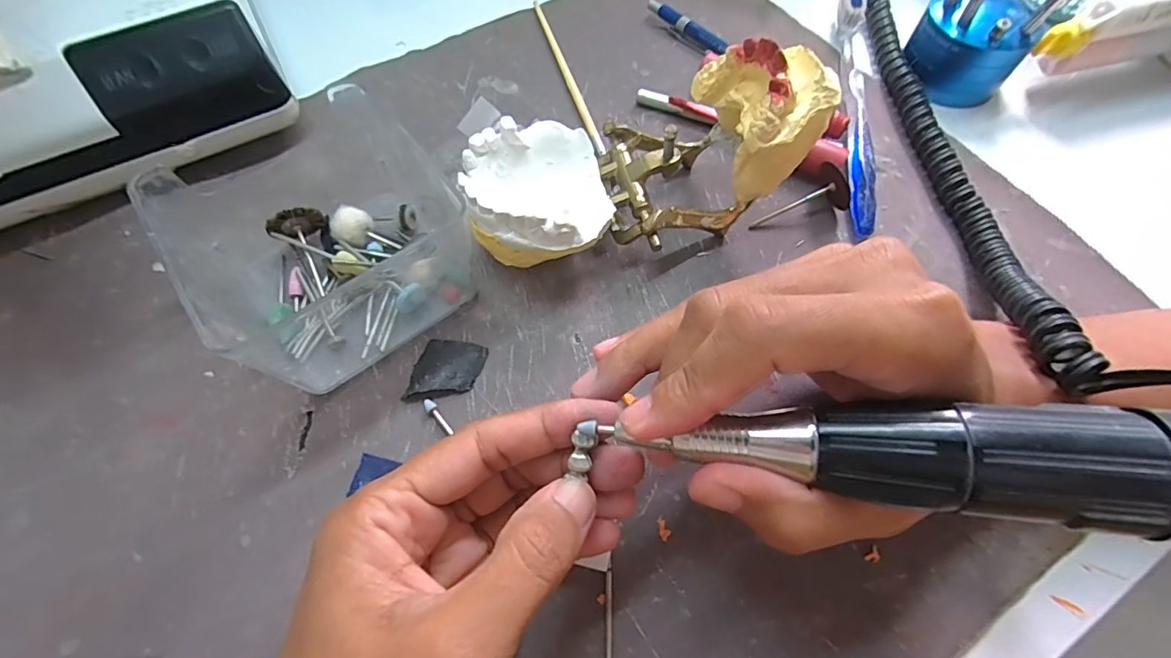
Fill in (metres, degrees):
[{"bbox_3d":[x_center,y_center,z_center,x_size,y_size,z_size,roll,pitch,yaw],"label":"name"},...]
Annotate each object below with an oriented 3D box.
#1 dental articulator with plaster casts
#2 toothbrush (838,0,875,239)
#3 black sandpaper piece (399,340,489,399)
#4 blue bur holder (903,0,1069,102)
[{"bbox_3d":[0.020,-0.074,0.226,0.145,0.077,0.069,-20,66,-10],"label":"dental articulator with plaster casts"},{"bbox_3d":[0.150,-0.129,0.283,0.011,0.022,0.181,9,64,4],"label":"toothbrush"},{"bbox_3d":[-0.060,0.017,0.220,0.029,0.006,0.027,8,64,4],"label":"black sandpaper piece"},{"bbox_3d":[0.220,-0.172,0.278,0.058,0.067,0.058,35,69,15],"label":"blue bur holder"}]

